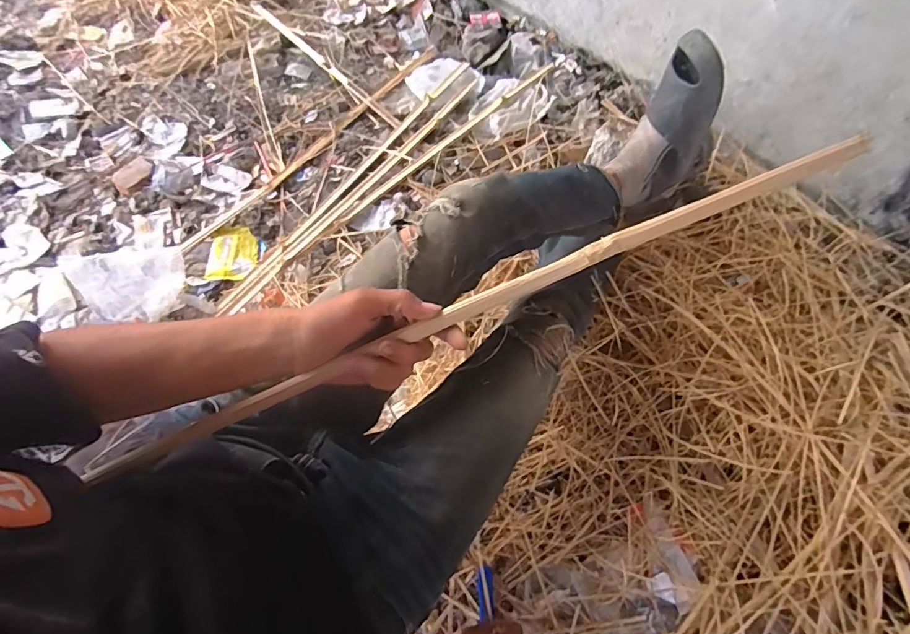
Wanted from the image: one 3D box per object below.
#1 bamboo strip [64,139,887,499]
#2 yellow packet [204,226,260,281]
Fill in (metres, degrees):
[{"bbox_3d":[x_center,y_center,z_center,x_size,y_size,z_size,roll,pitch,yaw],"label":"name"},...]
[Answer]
[{"bbox_3d":[-0.019,0.008,0.381,0.666,0.013,0.017,-24,63,7],"label":"bamboo strip"},{"bbox_3d":[-0.507,-0.148,1.083,0.106,0.017,0.145,-1,62,-1],"label":"yellow packet"}]

